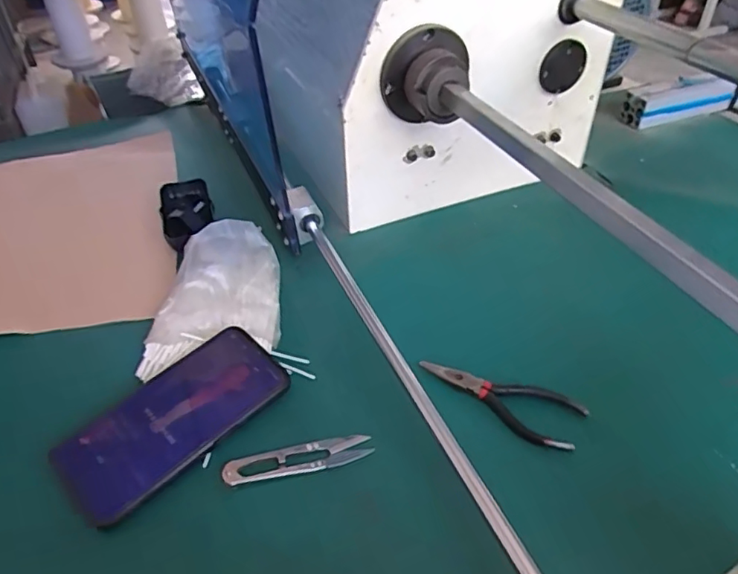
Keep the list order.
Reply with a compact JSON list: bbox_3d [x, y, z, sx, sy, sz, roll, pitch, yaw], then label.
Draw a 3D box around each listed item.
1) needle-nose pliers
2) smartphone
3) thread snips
[{"bbox_3d":[0.099,0.084,0.438,0.125,0.008,0.048,19,46,22],"label":"needle-nose pliers"},{"bbox_3d":[-0.140,0.094,0.420,0.077,0.010,0.162,39,57,24],"label":"smartphone"},{"bbox_3d":[-0.049,0.121,0.401,0.102,0.013,0.021,-12,43,-11],"label":"thread snips"}]

